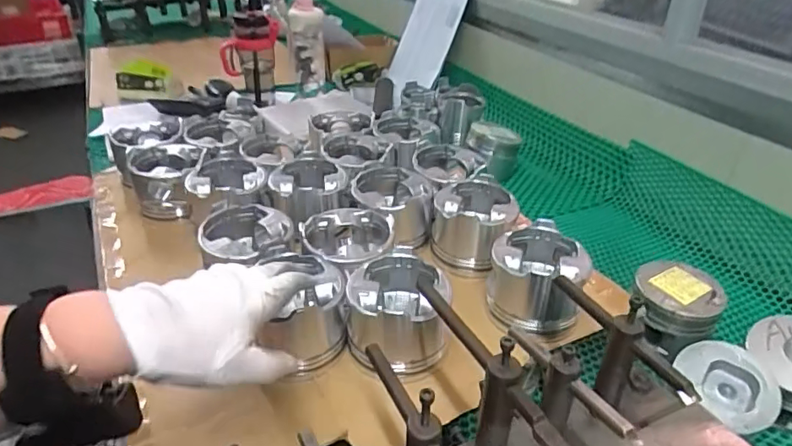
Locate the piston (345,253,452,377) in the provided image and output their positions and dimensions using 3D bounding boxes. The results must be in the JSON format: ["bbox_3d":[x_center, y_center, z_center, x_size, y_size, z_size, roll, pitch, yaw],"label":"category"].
[{"bbox_3d":[0.002,0.086,0.536,0.101,0.063,0.110,-3,32,-7],"label":"piston"}]

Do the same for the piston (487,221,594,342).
[{"bbox_3d":[0.152,0.062,0.590,0.098,0.080,0.109,5,32,6],"label":"piston"}]

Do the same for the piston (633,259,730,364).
[{"bbox_3d":[0.341,0.101,0.669,0.101,0.073,0.108,21,37,28],"label":"piston"}]

